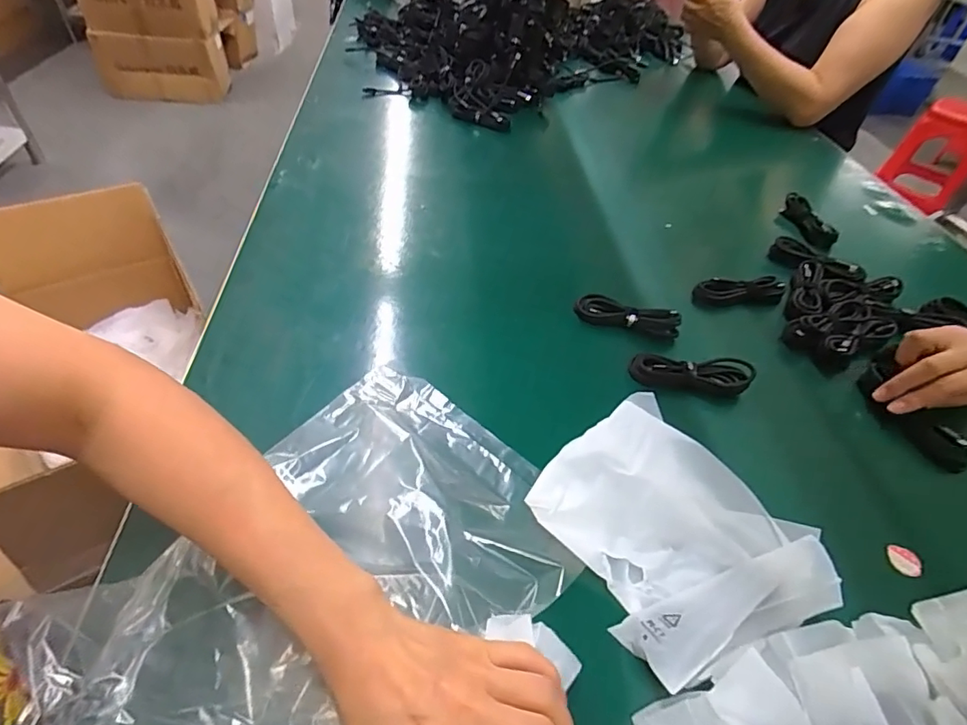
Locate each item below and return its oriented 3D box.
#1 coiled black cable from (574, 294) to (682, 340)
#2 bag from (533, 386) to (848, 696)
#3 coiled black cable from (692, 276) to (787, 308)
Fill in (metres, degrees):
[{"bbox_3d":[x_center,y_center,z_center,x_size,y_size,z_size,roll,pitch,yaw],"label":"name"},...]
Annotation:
[{"bbox_3d":[0.157,-0.051,0.572,0.111,0.031,0.018,15,5,14],"label":"coiled black cable"},{"bbox_3d":[0.134,0.121,0.382,0.155,0.036,0.185,-23,51,-26],"label":"bag"},{"bbox_3d":[0.308,-0.084,0.625,0.105,0.029,0.026,-2,46,-9],"label":"coiled black cable"}]

